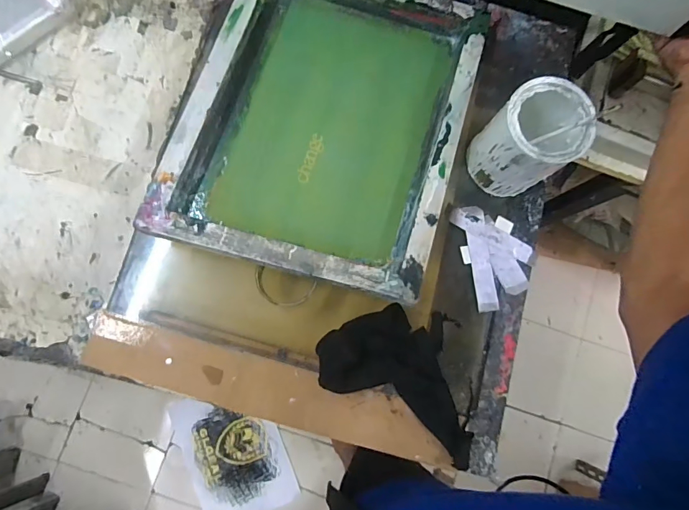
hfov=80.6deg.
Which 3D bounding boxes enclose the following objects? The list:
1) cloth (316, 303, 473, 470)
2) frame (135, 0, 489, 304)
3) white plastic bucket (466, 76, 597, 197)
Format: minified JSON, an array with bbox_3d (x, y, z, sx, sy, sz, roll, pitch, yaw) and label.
[{"bbox_3d":[0.090,0.157,0.568,0.241,0.032,0.152,29,81,0],"label":"cloth"},{"bbox_3d":[-0.023,-0.194,0.579,0.367,0.049,0.461,17,77,-2],"label":"frame"},{"bbox_3d":[0.248,-0.157,0.560,0.108,0.138,0.106,1,82,-4],"label":"white plastic bucket"}]

